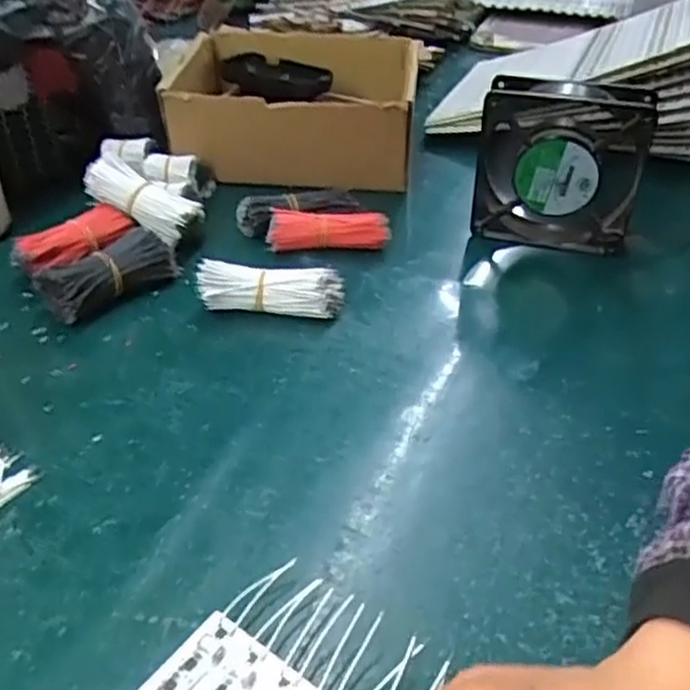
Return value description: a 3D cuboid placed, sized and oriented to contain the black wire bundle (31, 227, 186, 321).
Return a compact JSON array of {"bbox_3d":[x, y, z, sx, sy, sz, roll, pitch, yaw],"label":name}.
[{"bbox_3d":[-0.172,-0.052,0.513,0.040,0.035,0.097,31,47,34],"label":"black wire bundle"}]

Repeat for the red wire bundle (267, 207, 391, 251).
[{"bbox_3d":[-0.013,-0.092,0.565,0.093,0.021,0.033,0,37,-1],"label":"red wire bundle"}]

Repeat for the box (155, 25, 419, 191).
[{"bbox_3d":[-0.048,-0.255,0.728,0.228,0.071,0.243,4,37,5],"label":"box"}]

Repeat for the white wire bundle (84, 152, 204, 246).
[{"bbox_3d":[-0.159,-0.118,0.570,0.093,0.030,0.035,31,44,10],"label":"white wire bundle"}]

